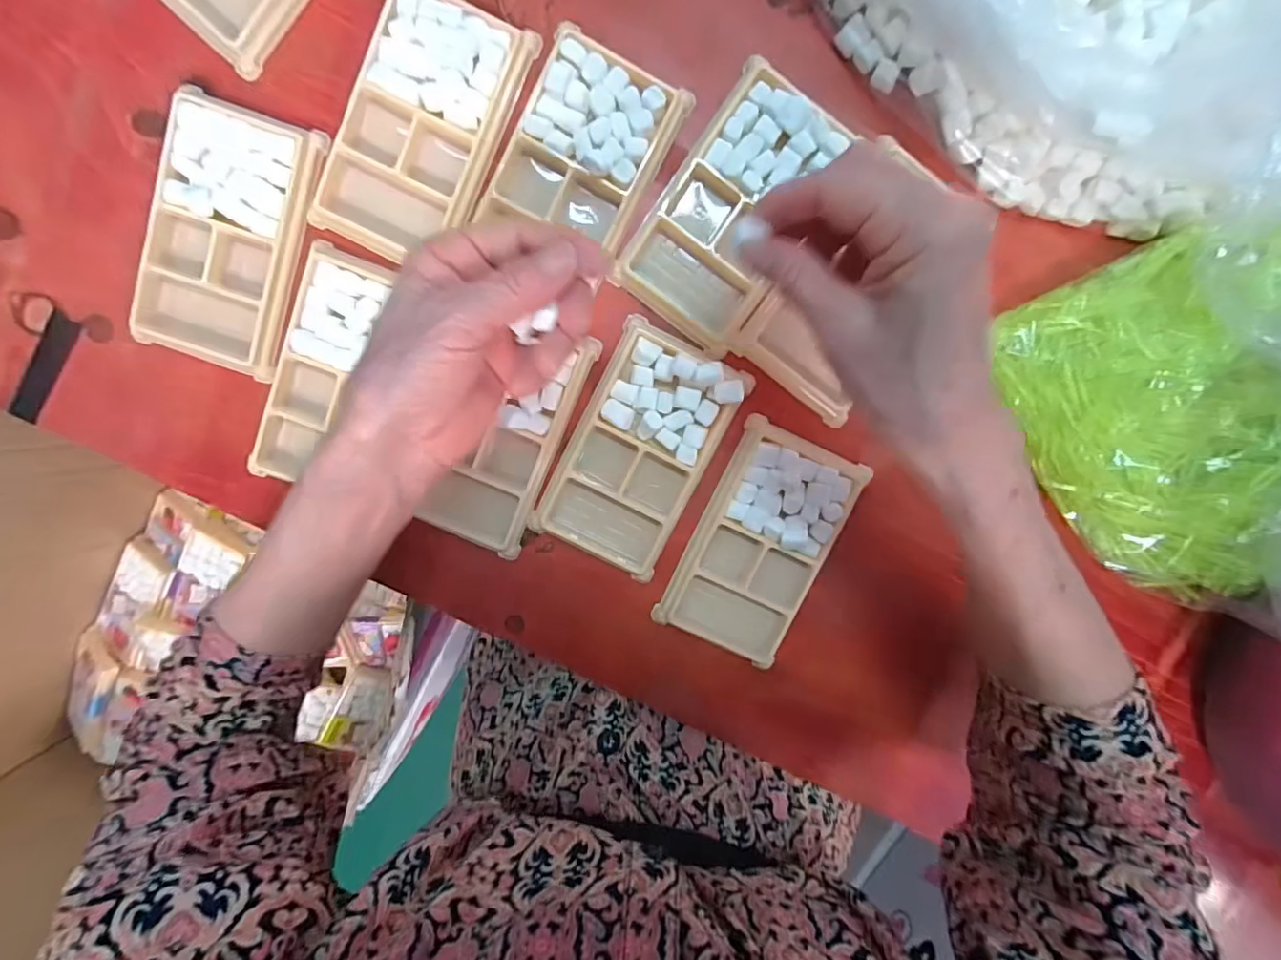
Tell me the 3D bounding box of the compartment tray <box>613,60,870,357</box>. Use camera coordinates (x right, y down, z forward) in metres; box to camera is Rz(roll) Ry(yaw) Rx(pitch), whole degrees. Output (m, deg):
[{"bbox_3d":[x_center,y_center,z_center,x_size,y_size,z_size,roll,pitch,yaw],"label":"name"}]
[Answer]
[{"bbox_3d":[0.049,-0.147,0.295,0.073,0.016,0.136,33,98,5],"label":"compartment tray"}]

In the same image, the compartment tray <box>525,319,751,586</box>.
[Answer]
[{"bbox_3d":[-0.001,-0.015,0.315,0.076,0.019,0.134,28,97,5],"label":"compartment tray"}]

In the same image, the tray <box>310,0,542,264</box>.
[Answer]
[{"bbox_3d":[-0.115,-0.186,0.293,0.076,0.021,0.132,26,97,6],"label":"tray"}]

